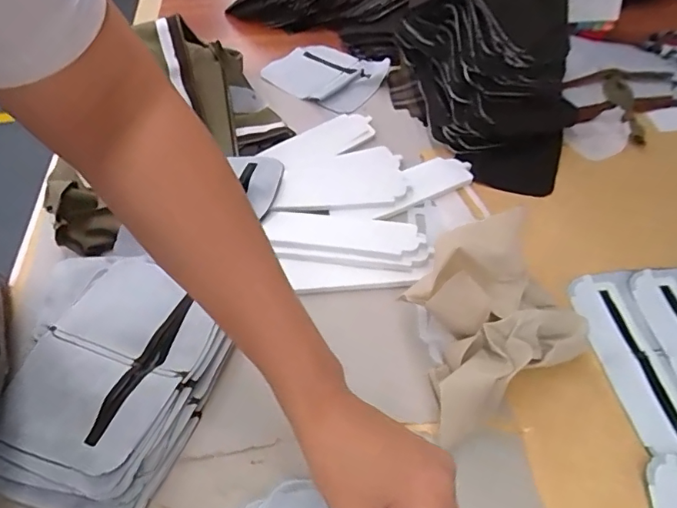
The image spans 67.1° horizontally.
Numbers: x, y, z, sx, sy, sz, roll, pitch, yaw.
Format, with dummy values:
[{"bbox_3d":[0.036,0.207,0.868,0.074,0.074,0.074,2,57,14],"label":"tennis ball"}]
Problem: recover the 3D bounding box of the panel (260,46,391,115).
[{"bbox_3d":[-0.028,-0.269,0.773,0.179,0.030,0.123,29,61,28],"label":"panel"}]

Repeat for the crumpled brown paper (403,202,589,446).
[{"bbox_3d":[0.129,0.054,0.449,0.167,0.085,0.137,-24,53,-18],"label":"crumpled brown paper"}]

